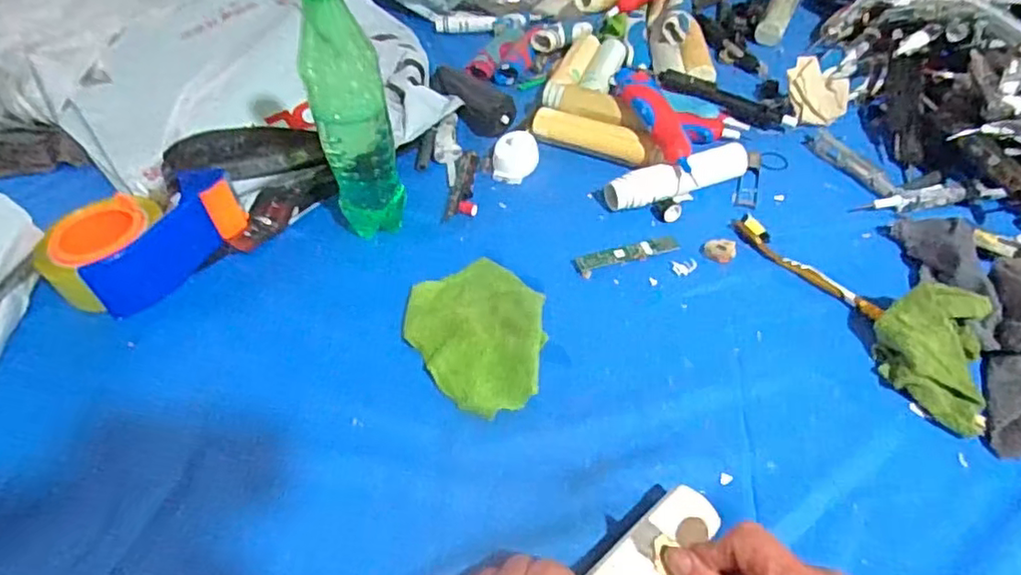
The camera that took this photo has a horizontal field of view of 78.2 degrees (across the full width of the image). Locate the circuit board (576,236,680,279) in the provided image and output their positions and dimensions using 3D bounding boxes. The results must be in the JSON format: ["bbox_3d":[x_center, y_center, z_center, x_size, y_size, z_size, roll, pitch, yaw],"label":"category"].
[{"bbox_3d":[0.105,-0.029,0.556,0.093,0.005,0.019,-14,47,-10],"label":"circuit board"}]

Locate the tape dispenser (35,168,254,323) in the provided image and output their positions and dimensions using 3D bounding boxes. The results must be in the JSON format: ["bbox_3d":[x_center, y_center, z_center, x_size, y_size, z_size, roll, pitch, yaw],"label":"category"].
[{"bbox_3d":[-0.330,-0.051,0.563,0.100,0.054,0.161,25,54,24],"label":"tape dispenser"}]

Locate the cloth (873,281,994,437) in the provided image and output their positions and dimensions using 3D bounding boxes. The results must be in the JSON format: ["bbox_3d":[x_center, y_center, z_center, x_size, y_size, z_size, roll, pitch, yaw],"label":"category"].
[{"bbox_3d":[0.302,0.049,0.451,0.067,0.025,0.102,13,72,10],"label":"cloth"}]

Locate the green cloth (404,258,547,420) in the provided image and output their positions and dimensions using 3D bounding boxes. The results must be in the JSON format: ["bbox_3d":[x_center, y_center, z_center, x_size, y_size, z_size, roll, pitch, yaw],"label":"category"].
[{"bbox_3d":[-0.023,0.033,0.500,0.103,0.014,0.141,-27,50,-21],"label":"green cloth"}]

